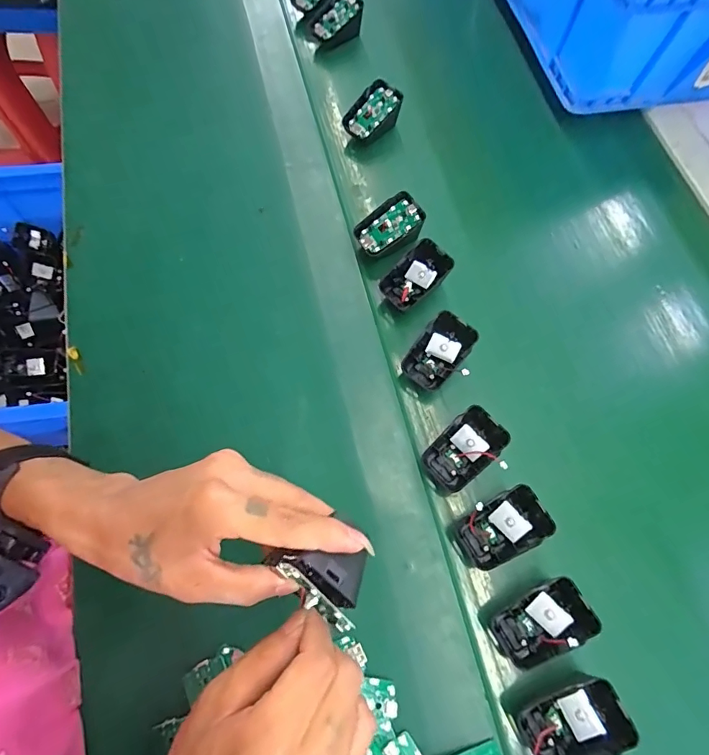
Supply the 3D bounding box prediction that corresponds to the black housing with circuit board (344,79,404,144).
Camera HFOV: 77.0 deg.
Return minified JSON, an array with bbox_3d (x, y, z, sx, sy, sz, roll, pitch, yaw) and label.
[{"bbox_3d":[0.017,-0.304,0.524,0.072,0.047,0.037,-37,72,-16],"label":"black housing with circuit board"}]

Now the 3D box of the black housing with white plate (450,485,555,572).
[{"bbox_3d":[0.117,0.120,0.354,0.063,0.032,0.046,-22,68,-11],"label":"black housing with white plate"}]

